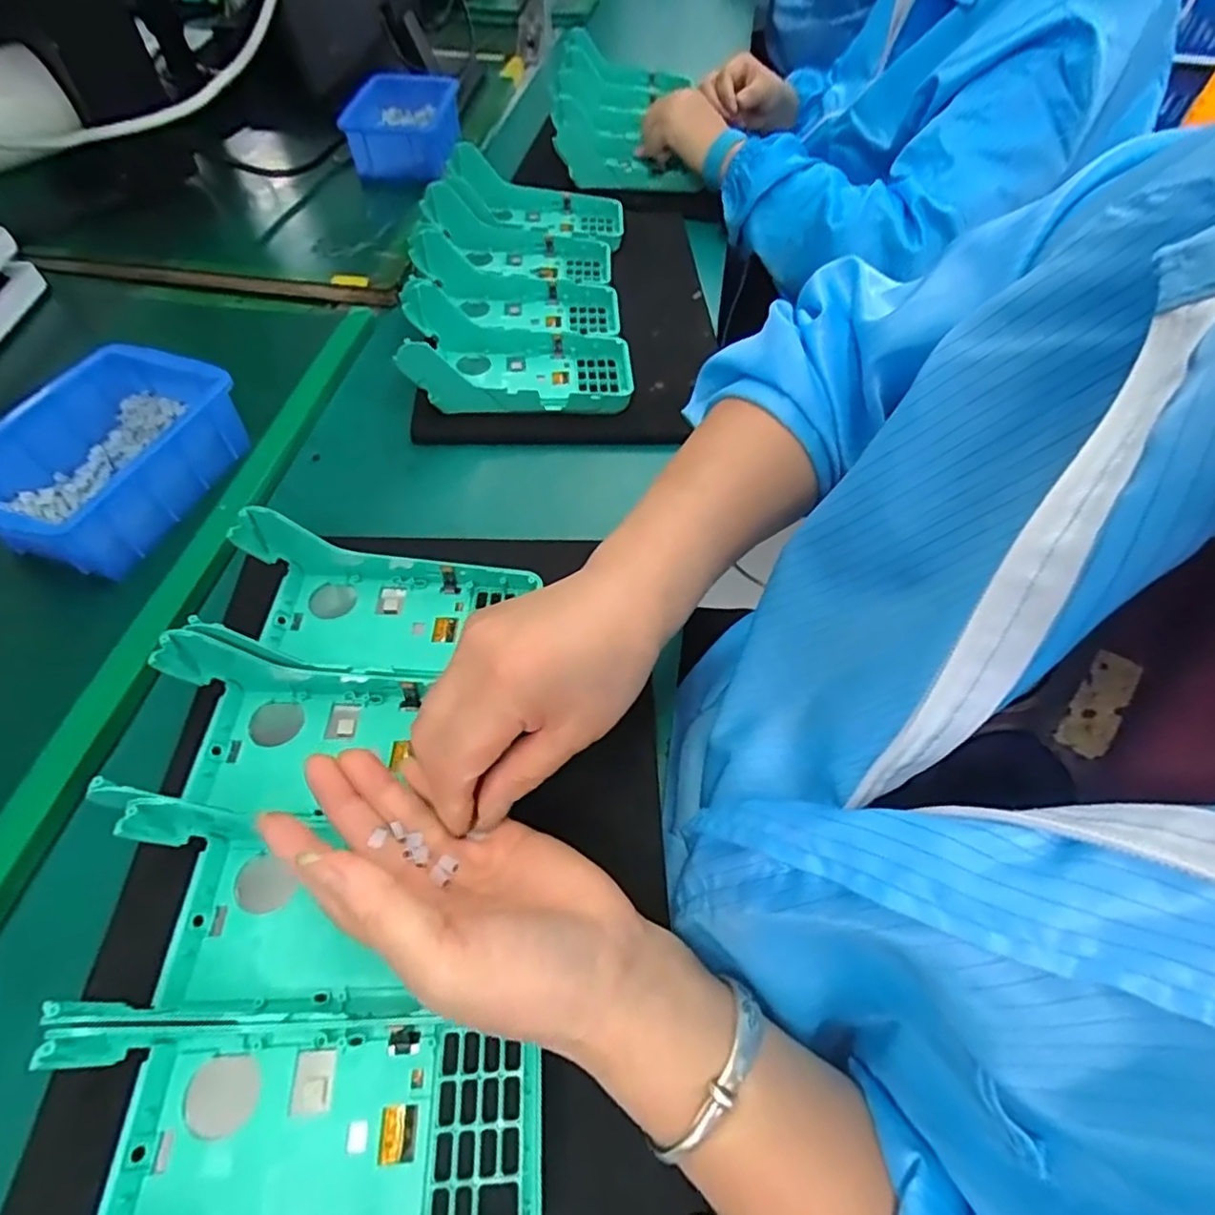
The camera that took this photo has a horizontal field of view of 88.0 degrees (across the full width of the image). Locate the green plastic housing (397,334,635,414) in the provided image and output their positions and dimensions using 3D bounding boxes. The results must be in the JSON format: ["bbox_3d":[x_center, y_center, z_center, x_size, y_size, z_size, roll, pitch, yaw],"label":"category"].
[{"bbox_3d":[-0.064,-0.191,0.475,0.165,0.052,0.076,-2,55,-5],"label":"green plastic housing"}]

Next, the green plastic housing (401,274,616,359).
[{"bbox_3d":[-0.074,-0.253,0.514,0.172,0.050,0.080,-4,55,-7],"label":"green plastic housing"}]

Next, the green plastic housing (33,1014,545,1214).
[{"bbox_3d":[-0.118,0.196,0.227,0.184,0.032,0.081,-2,54,-5],"label":"green plastic housing"}]

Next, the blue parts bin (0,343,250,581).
[{"bbox_3d":[-0.306,-0.091,0.388,0.100,0.059,0.141,19,55,10],"label":"blue parts bin"}]

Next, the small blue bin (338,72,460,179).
[{"bbox_3d":[-0.218,-0.525,0.681,0.102,0.052,0.162,-1,54,-4],"label":"small blue bin"}]

